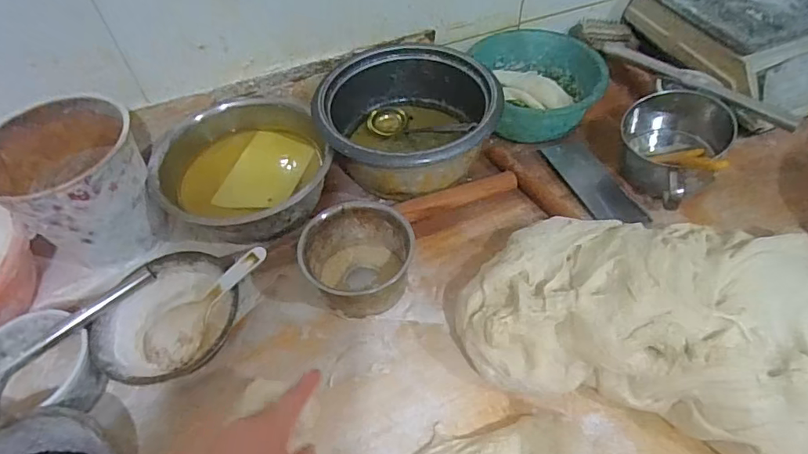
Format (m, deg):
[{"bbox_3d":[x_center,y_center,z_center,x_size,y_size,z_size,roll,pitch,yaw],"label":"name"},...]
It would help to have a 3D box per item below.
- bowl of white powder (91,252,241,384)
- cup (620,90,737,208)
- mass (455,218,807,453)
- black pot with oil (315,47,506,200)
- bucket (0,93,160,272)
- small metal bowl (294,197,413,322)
[{"bbox_3d":[-0.263,0.113,0.577,0.152,0.067,0.143,-2,53,2],"label":"bowl of white powder"},{"bbox_3d":[0.352,-0.104,0.672,0.118,0.112,0.124,-2,53,2],"label":"cup"},{"bbox_3d":[0.318,0.103,0.510,0.484,0.105,0.243,18,56,16],"label":"mass"},{"bbox_3d":[0.007,-0.148,0.734,0.252,0.114,0.220,5,53,7],"label":"black pot with oil"},{"bbox_3d":[-0.403,-0.049,0.641,0.169,0.166,0.154,-2,53,2],"label":"bucket"},{"bbox_3d":[-0.055,0.040,0.611,0.117,0.077,0.121,-2,53,2],"label":"small metal bowl"}]

